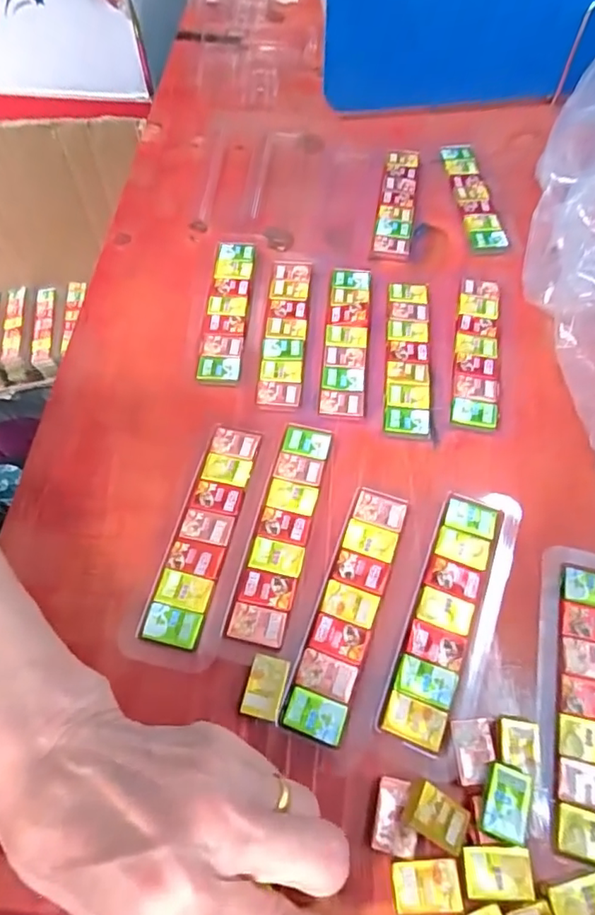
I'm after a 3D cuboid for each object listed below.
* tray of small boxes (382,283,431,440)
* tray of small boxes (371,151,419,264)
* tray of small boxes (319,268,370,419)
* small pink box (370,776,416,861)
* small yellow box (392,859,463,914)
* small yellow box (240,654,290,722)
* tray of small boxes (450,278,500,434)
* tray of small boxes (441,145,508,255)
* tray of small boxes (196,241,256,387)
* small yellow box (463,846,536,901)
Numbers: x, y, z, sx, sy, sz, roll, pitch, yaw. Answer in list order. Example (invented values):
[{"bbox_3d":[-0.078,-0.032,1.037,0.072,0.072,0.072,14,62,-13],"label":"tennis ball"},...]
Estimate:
[{"bbox_3d":[0.070,-0.066,0.339,0.027,0.006,0.122,5,60,3],"label":"tray of small boxes"},{"bbox_3d":[0.076,-0.195,0.411,0.026,0.008,0.121,9,61,5],"label":"tray of small boxes"},{"bbox_3d":[0.031,-0.078,0.343,0.027,0.005,0.121,5,60,3],"label":"tray of small boxes"},{"bbox_3d":[0.040,0.143,0.214,0.017,0.004,0.025,12,61,7],"label":"small pink box"},{"bbox_3d":[0.049,0.163,0.204,0.025,0.004,0.016,-3,60,-1],"label":"small yellow box"},{"bbox_3d":[-0.014,0.101,0.237,0.017,0.004,0.025,11,61,7],"label":"small yellow box"},{"bbox_3d":[0.114,-0.069,0.341,0.027,0.006,0.121,10,61,6],"label":"tray of small boxes"},{"bbox_3d":[0.136,-0.205,0.418,0.026,0.007,0.123,-4,60,-2],"label":"tray of small boxes"},{"bbox_3d":[-0.046,-0.098,0.355,0.026,0.005,0.121,2,60,2],"label":"tray of small boxes"},{"bbox_3d":[0.077,0.158,0.205,0.025,0.004,0.016,0,60,1],"label":"small yellow box"}]

